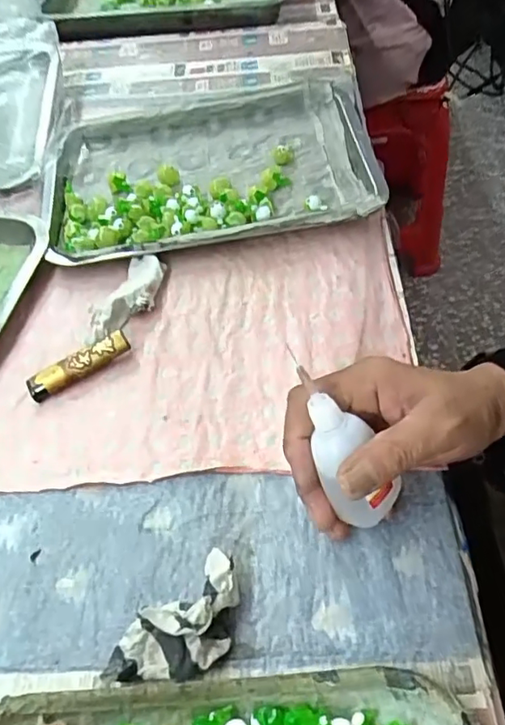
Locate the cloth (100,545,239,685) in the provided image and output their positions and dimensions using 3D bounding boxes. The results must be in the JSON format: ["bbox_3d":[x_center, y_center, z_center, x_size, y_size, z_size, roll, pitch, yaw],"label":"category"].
[{"bbox_3d":[-0.040,0.147,0.314,0.083,0.027,0.044,-31,58,-16],"label":"cloth"}]

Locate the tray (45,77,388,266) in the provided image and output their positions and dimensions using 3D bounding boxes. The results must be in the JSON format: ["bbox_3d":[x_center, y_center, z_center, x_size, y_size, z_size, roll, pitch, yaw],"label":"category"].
[{"bbox_3d":[-0.039,-0.183,0.541,0.295,0.034,0.203,-9,55,-1],"label":"tray"}]

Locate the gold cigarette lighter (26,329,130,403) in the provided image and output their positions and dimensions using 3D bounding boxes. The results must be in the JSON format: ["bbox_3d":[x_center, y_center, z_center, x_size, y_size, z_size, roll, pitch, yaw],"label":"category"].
[{"bbox_3d":[-0.130,0.002,0.428,0.079,0.019,0.019,-26,57,-13],"label":"gold cigarette lighter"}]

